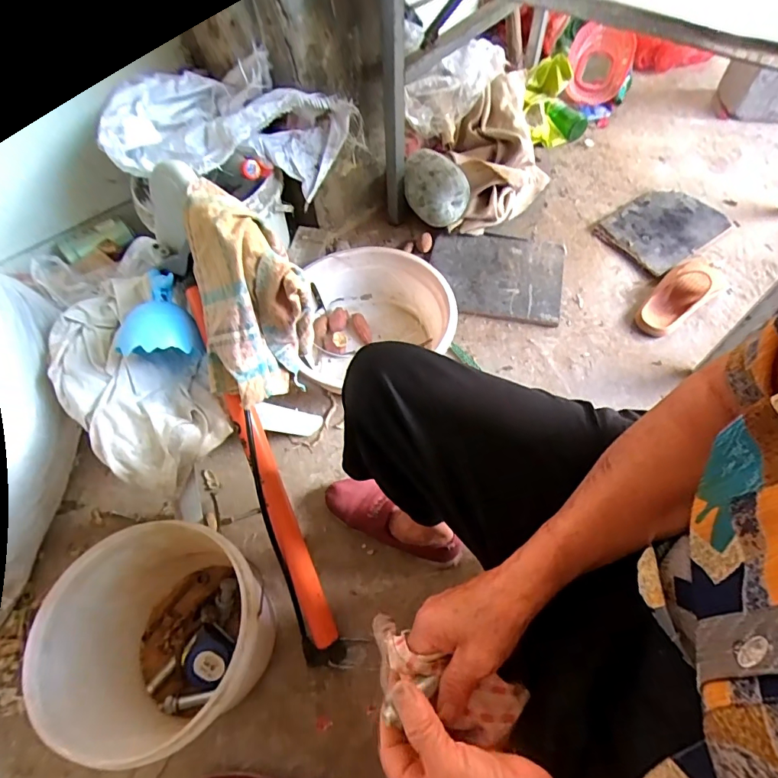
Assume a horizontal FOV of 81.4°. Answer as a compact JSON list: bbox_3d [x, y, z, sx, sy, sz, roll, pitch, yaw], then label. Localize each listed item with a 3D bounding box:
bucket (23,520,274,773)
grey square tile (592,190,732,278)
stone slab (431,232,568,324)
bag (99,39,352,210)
[{"bbox_3d":[-0.270,0.318,0.592,0.238,0.220,0.228,-1,60,2],"label":"bucket"},{"bbox_3d":[0.646,-0.387,1.072,0.291,0.026,0.200,-34,64,-16],"label":"grey square tile"},{"bbox_3d":[0.241,-0.259,1.012,0.285,0.033,0.237,8,61,7],"label":"stone slab"},{"bbox_3d":[-0.273,-0.418,0.762,0.378,0.141,0.217,10,61,8],"label":"bag"}]

